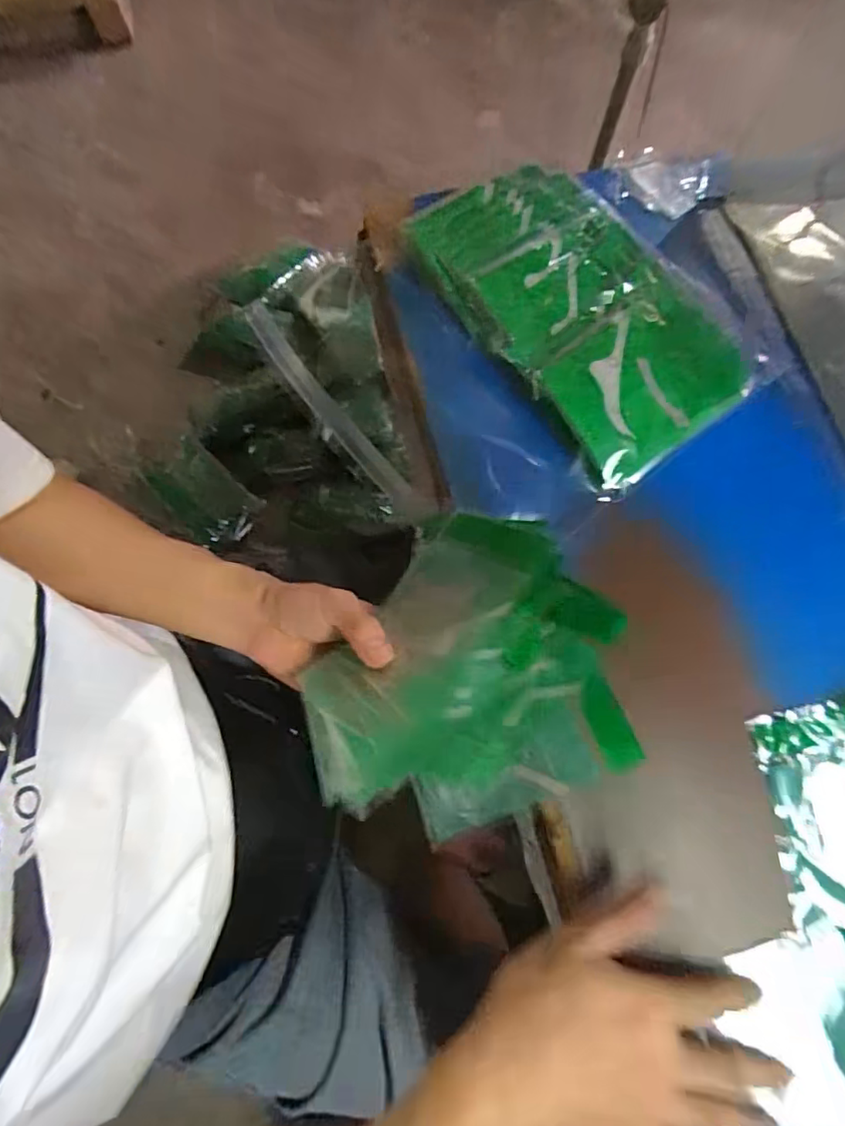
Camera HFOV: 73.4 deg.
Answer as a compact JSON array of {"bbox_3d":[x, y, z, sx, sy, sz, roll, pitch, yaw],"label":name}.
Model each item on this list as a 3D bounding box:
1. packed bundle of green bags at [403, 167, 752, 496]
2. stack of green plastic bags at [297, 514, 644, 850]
[{"bbox_3d":[0.124,-0.201,0.449,0.163,0.048,0.269,-32,74,-13],"label":"packed bundle of green bags"},{"bbox_3d":[0.016,0.062,0.347,0.180,0.080,0.179,-22,74,-7],"label":"stack of green plastic bags"}]

